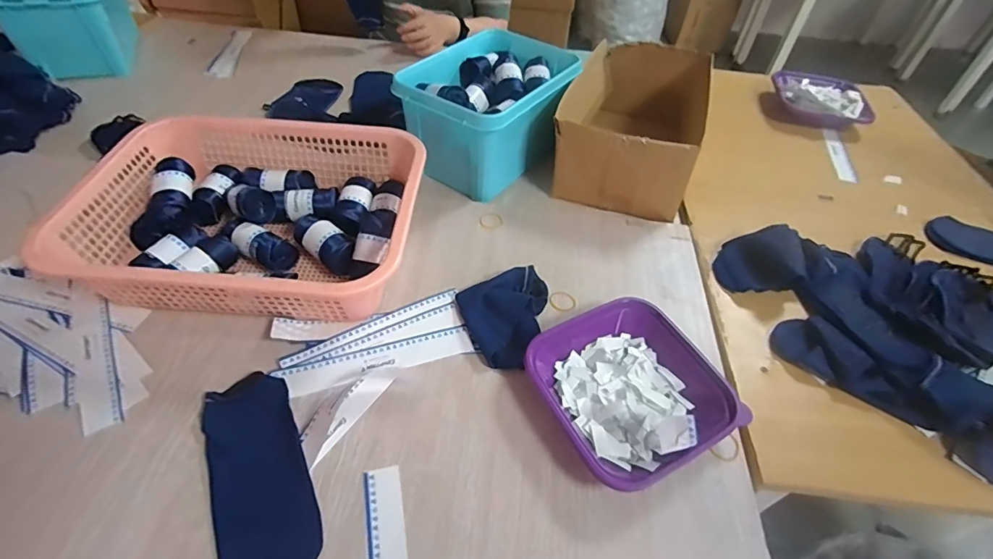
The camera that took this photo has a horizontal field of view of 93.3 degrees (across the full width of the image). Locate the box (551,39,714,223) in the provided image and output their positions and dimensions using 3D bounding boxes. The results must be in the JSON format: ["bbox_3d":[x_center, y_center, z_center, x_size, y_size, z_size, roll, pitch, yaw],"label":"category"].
[{"bbox_3d":[0.237,-0.278,0.809,0.205,0.121,0.352,17,50,11],"label":"box"}]

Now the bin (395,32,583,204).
[{"bbox_3d":[-0.005,-0.285,0.778,0.188,0.137,0.283,31,54,21],"label":"bin"}]

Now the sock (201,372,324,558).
[{"bbox_3d":[-0.224,0.183,0.441,0.084,0.012,0.202,-20,53,-20],"label":"sock"}]

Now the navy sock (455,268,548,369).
[{"bbox_3d":[0.023,0.042,0.567,0.116,0.032,0.120,-20,54,-20],"label":"navy sock"}]

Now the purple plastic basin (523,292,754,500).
[{"bbox_3d":[0.142,0.113,0.503,0.182,0.053,0.186,-21,54,-21],"label":"purple plastic basin"}]

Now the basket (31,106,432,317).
[{"bbox_3d":[-0.297,-0.078,0.599,0.387,0.107,0.296,4,49,-1],"label":"basket"}]

